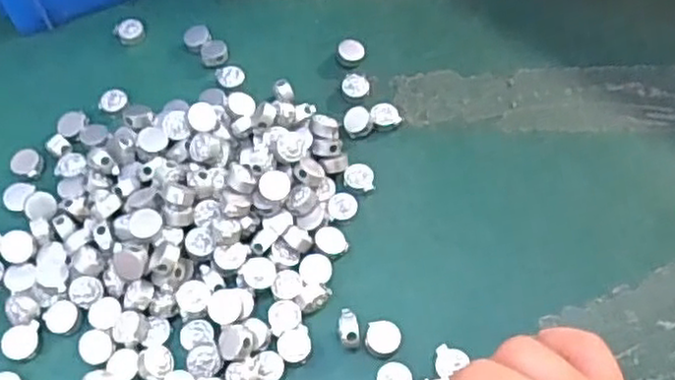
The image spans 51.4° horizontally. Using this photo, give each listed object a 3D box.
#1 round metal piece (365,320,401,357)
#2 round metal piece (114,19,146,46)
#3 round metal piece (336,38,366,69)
[{"bbox_3d":[0.019,0.060,0.285,0.014,0.004,0.014,0,58,0],"label":"round metal piece"},{"bbox_3d":[-0.113,-0.086,0.379,0.015,0.010,0.011,-9,59,-5],"label":"round metal piece"},{"bbox_3d":[0.007,-0.071,0.366,0.015,0.009,0.013,-1,58,0],"label":"round metal piece"}]

